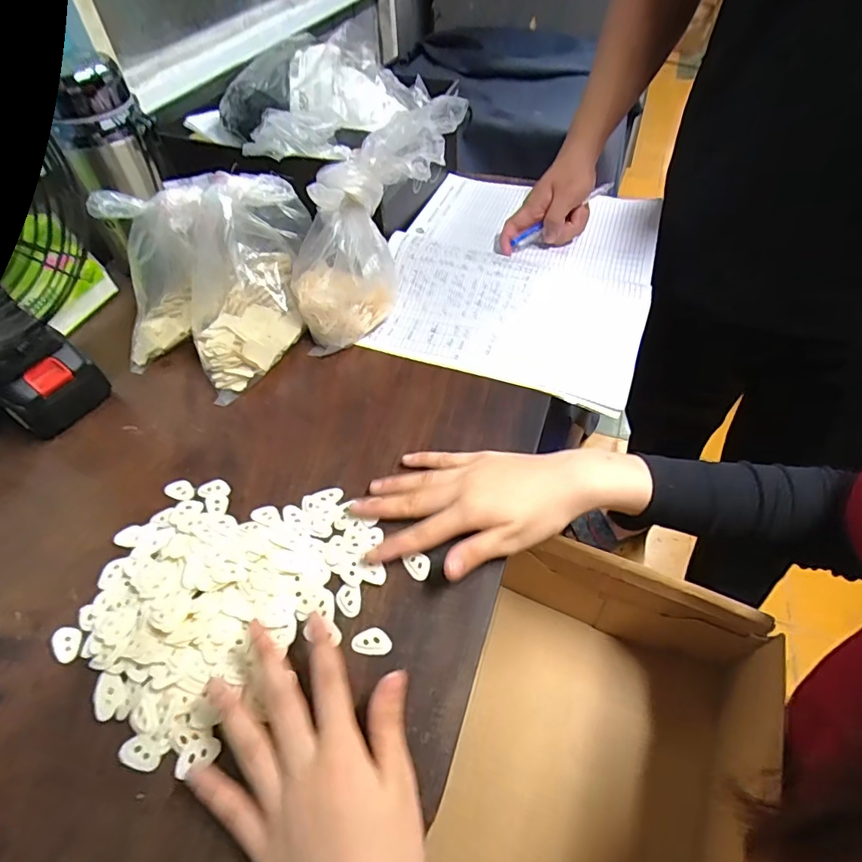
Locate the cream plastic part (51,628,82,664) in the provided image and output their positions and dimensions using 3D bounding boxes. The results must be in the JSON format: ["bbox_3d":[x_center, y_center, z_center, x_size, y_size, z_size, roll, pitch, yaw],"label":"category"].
[{"bbox_3d":[-0.251,0.146,0.347,0.018,0.004,0.027,-33,56,-25],"label":"cream plastic part"}]

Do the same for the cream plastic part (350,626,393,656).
[{"bbox_3d":[-0.040,0.140,0.339,0.027,0.004,0.018,4,49,4],"label":"cream plastic part"}]

